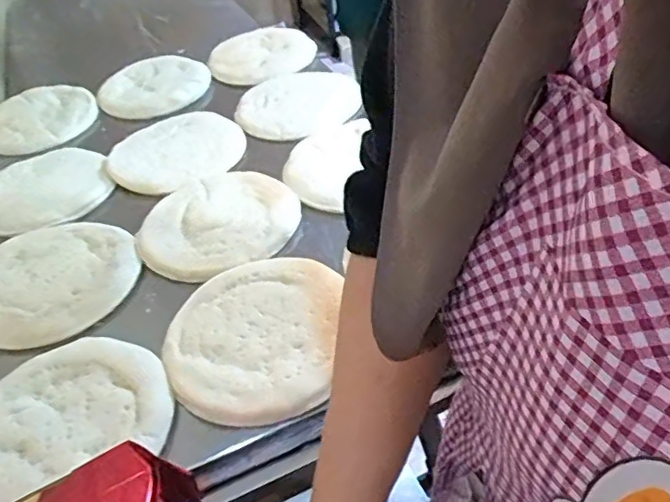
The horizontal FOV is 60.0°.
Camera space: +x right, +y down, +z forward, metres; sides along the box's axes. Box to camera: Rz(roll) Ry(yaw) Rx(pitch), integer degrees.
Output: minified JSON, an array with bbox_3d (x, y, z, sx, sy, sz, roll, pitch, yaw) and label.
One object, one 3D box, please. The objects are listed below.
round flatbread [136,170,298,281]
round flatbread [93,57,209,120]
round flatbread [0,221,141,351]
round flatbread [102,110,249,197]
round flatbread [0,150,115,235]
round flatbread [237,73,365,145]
[{"bbox_3d":[-0.149,-0.043,0.738,0.199,0.013,0.195,-5,41,5],"label":"round flatbread"},{"bbox_3d":[-0.326,-0.308,1.072,0.173,0.026,0.183,-5,41,5],"label":"round flatbread"},{"bbox_3d":[-0.336,0.028,0.698,0.194,0.022,0.203,-5,41,5],"label":"round flatbread"},{"bbox_3d":[-0.240,-0.156,0.895,0.203,0.019,0.194,-5,41,5],"label":"round flatbread"},{"bbox_3d":[-0.426,-0.096,0.854,0.197,0.023,0.195,-5,41,5],"label":"round flatbread"},{"bbox_3d":[-0.059,-0.243,0.954,0.203,0.022,0.194,-5,41,5],"label":"round flatbread"}]

